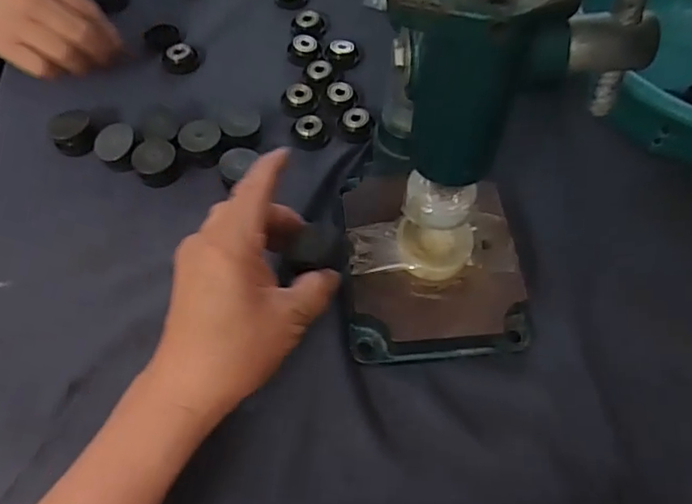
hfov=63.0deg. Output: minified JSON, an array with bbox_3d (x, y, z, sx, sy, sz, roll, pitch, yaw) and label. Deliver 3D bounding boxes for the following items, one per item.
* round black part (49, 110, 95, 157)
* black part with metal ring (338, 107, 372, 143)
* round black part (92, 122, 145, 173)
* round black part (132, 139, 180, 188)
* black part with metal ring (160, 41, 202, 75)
[{"bbox_3d":[-0.216,-0.093,0.446,0.030,0.018,0.030,0,58,0],"label":"round black part"},{"bbox_3d":[0.007,-0.104,0.458,0.027,0.012,0.026,0,58,-1],"label":"black part with metal ring"},{"bbox_3d":[-0.179,-0.083,0.438,0.037,0.014,0.035,34,73,16],"label":"round black part"},{"bbox_3d":[-0.146,-0.069,0.435,0.031,0.016,0.034,0,58,0],"label":"round black part"},{"bbox_3d":[-0.148,-0.173,0.505,0.033,0.011,0.030,0,58,0],"label":"black part with metal ring"}]

